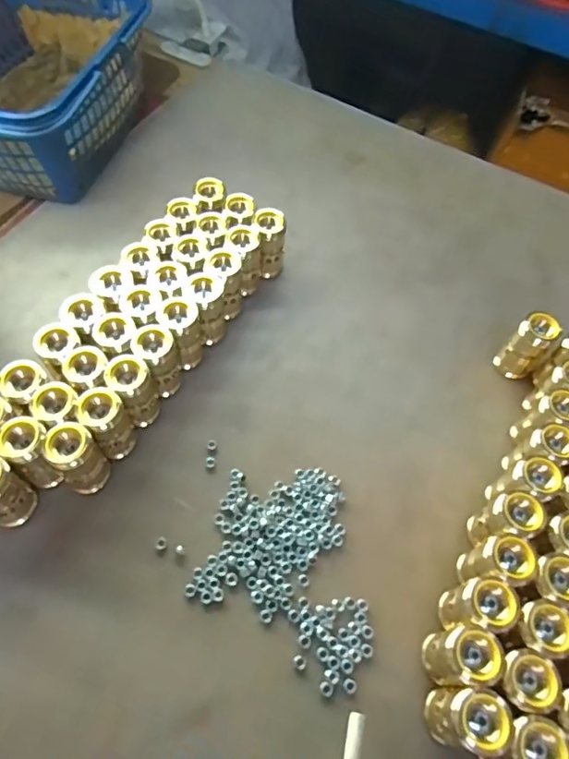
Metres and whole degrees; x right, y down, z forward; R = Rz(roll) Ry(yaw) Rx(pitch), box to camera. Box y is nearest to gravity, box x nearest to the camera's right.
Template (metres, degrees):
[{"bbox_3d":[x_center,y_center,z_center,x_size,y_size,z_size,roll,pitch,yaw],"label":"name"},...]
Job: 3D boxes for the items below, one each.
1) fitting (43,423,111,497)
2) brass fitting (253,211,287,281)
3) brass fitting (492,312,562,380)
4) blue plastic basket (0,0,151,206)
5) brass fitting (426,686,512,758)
[{"bbox_3d":[-0.150,0.058,0.374,0.031,0.061,0.032,2,58,-3],"label":"fitting"},{"bbox_3d":[-0.014,-0.129,0.488,0.029,0.057,0.027,-16,61,-14],"label":"brass fitting"},{"bbox_3d":[0.210,-0.028,0.446,0.022,0.064,0.029,-36,67,-23],"label":"brass fitting"},{"bbox_3d":[-0.248,-0.304,0.542,0.176,0.124,0.272,21,59,9],"label":"blue plastic basket"},{"bbox_3d":[0.106,0.197,0.299,0.033,0.064,0.029,15,59,5],"label":"brass fitting"}]

